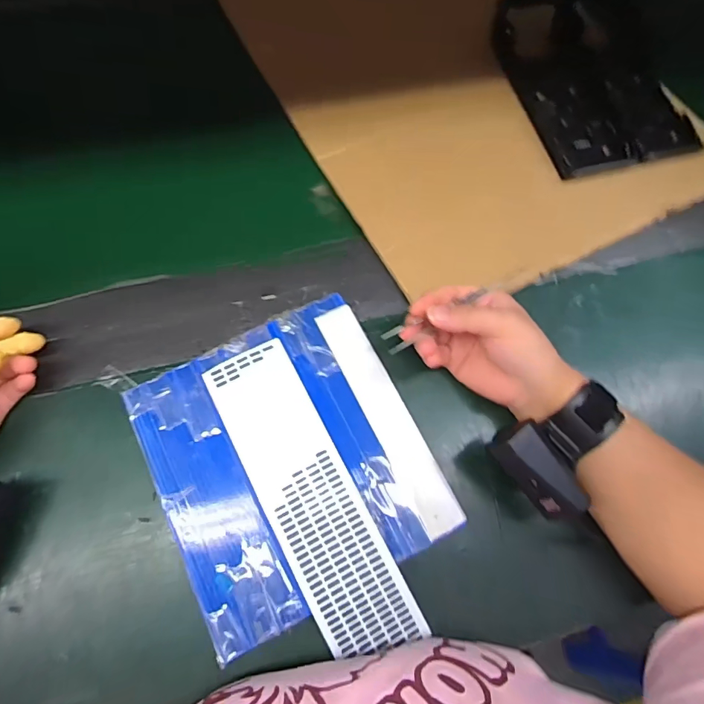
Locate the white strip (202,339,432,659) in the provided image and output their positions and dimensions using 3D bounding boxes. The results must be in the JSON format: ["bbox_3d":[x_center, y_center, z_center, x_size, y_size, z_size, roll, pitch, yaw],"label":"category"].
[{"bbox_3d":[-0.031,0.102,0.337,0.067,0.007,0.231,-27,74,-11],"label":"white strip"}]

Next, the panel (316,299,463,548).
[{"bbox_3d":[0.030,0.049,0.366,0.037,0.009,0.188,-24,76,-15],"label":"panel"}]

